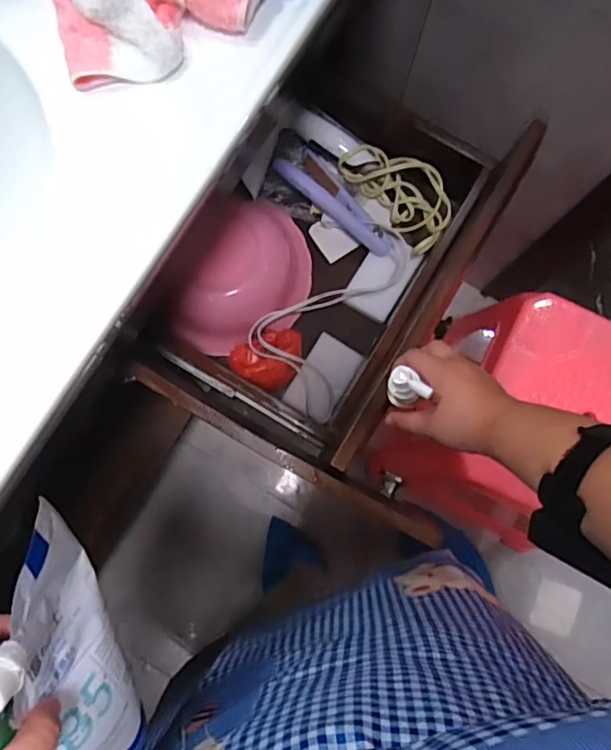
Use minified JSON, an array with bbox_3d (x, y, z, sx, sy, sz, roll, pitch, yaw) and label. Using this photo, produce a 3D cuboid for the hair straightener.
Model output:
[{"bbox_3d":[0.043,-0.216,0.708,0.172,0.034,0.060,42,81,9],"label":"hair straightener"}]

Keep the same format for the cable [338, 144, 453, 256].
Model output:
[{"bbox_3d":[0.120,-0.222,0.710,0.075,0.061,0.160,-35,79,-7],"label":"cable"}]

